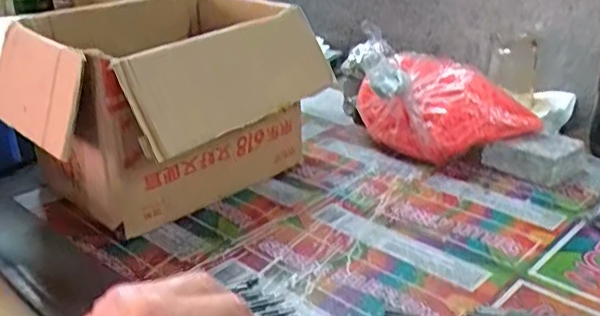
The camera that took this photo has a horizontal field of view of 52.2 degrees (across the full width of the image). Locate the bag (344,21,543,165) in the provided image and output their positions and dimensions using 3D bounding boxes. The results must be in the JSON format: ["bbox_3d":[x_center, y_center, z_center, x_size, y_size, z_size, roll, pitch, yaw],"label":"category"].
[{"bbox_3d":[0.146,-0.062,0.622,0.182,0.121,0.104,8,25,21],"label":"bag"}]

